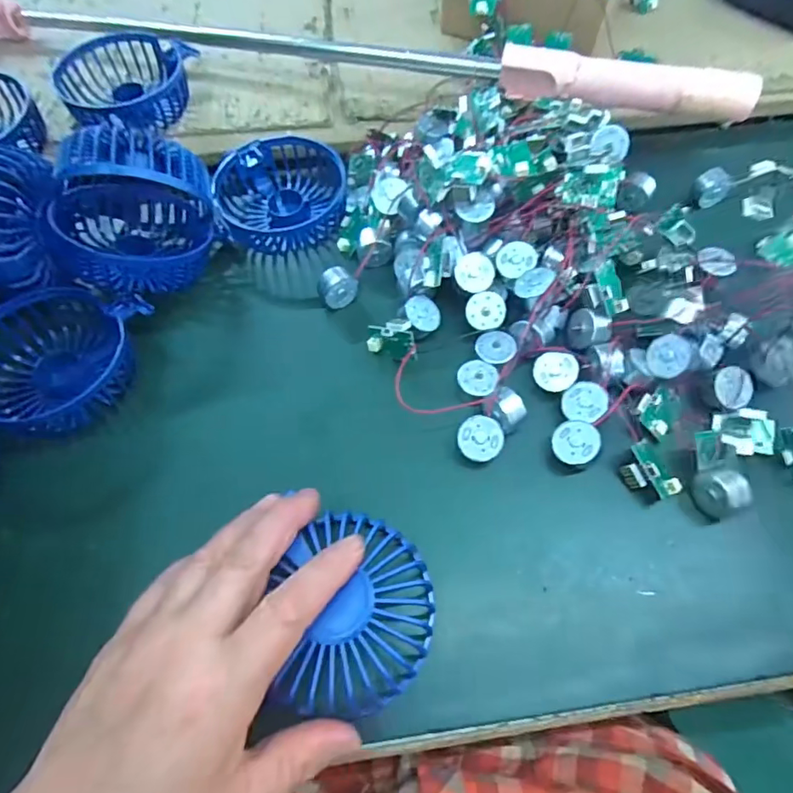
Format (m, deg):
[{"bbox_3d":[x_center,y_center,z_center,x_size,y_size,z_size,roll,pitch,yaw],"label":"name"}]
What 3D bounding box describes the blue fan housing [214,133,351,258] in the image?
[{"bbox_3d":[-0.083,-0.143,0.373,0.087,0.040,0.087,-15,61,-8],"label":"blue fan housing"}]

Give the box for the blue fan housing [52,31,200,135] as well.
[{"bbox_3d":[-0.203,-0.239,0.391,0.088,0.031,0.082,-5,60,-2],"label":"blue fan housing"}]

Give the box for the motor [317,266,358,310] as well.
[{"bbox_3d":[-0.039,-0.070,0.334,0.023,0.021,0.015,-29,64,-15],"label":"motor"}]

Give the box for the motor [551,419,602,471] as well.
[{"bbox_3d":[0.097,0.025,0.278,0.024,0.012,0.024,-9,69,24],"label":"motor"}]

